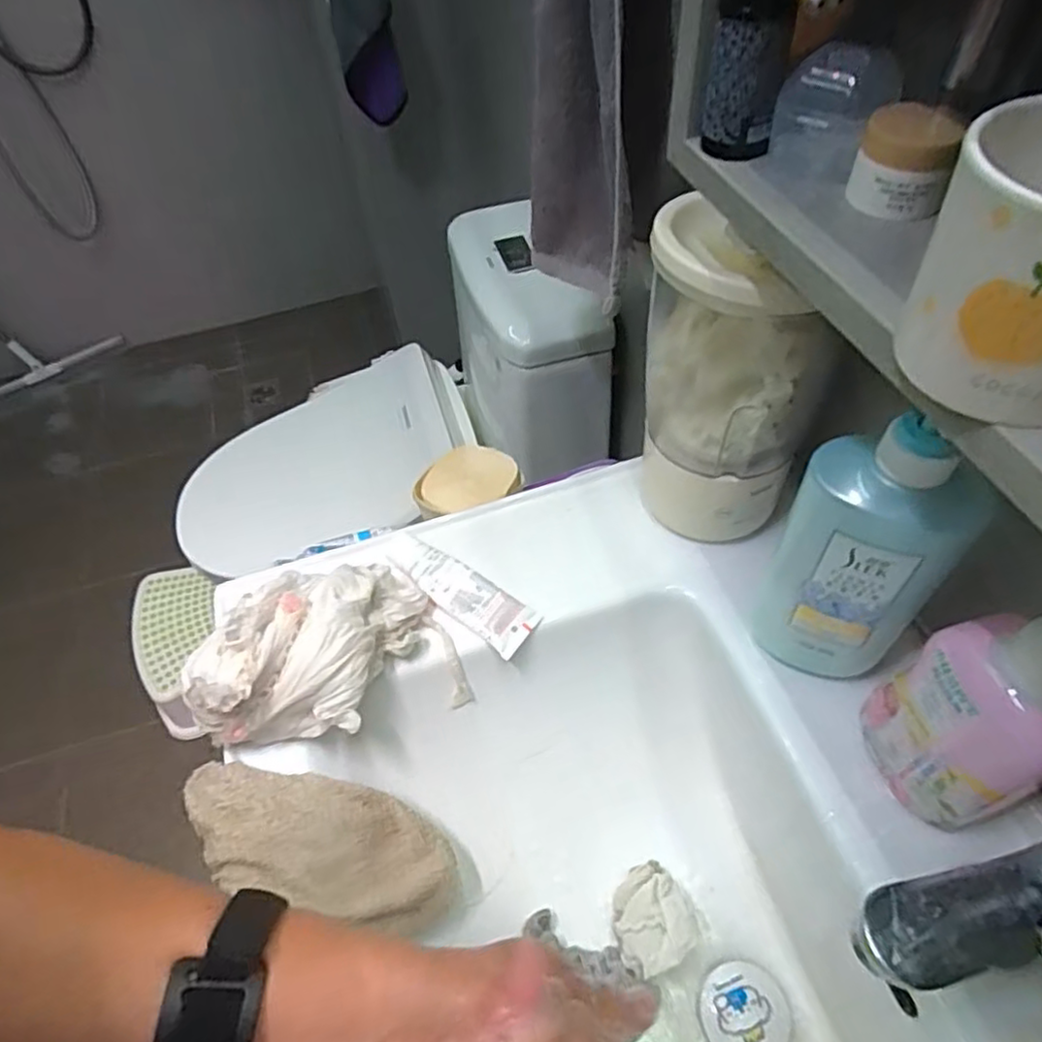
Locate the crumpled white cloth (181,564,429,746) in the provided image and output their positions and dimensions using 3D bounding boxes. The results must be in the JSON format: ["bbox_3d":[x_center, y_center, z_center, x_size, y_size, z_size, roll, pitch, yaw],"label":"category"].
[{"bbox_3d":[-0.148,0.090,0.493,0.103,0.067,0.171,26,56,22],"label":"crumpled white cloth"}]

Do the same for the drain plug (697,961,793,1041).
[{"bbox_3d":[0.162,0.356,0.494,0.062,0.011,0.061,-1,50,2],"label":"drain plug"}]

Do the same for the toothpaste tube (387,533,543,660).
[{"bbox_3d":[-0.053,0.050,0.550,0.142,0.019,0.041,31,58,25],"label":"toothpaste tube"}]

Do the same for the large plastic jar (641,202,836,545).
[{"bbox_3d":[0.144,-0.095,0.496,0.109,0.237,0.109,3,50,6],"label":"large plastic jar"}]

